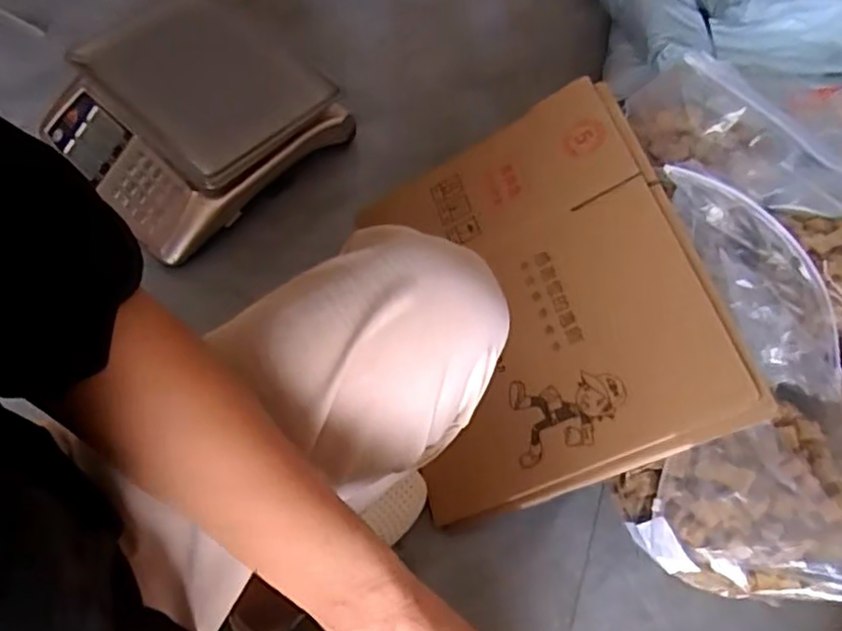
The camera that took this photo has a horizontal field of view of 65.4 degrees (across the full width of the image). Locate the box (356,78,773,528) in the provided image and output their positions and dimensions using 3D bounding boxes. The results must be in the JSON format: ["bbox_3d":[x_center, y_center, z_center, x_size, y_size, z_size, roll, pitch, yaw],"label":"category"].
[{"bbox_3d":[0.123,-0.027,0.757,0.352,0.034,0.443,-27,61,19],"label":"box"}]

